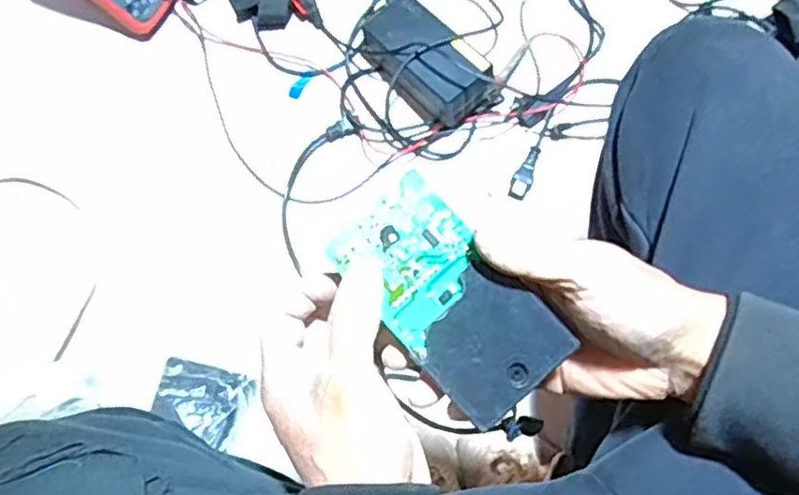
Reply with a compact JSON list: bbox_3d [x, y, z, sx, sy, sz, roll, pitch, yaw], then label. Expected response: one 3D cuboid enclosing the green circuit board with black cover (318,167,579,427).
[{"bbox_3d":[0.026,0.025,0.352,0.065,0.014,0.125,-39,85,-8],"label":"green circuit board with black cover"}]

